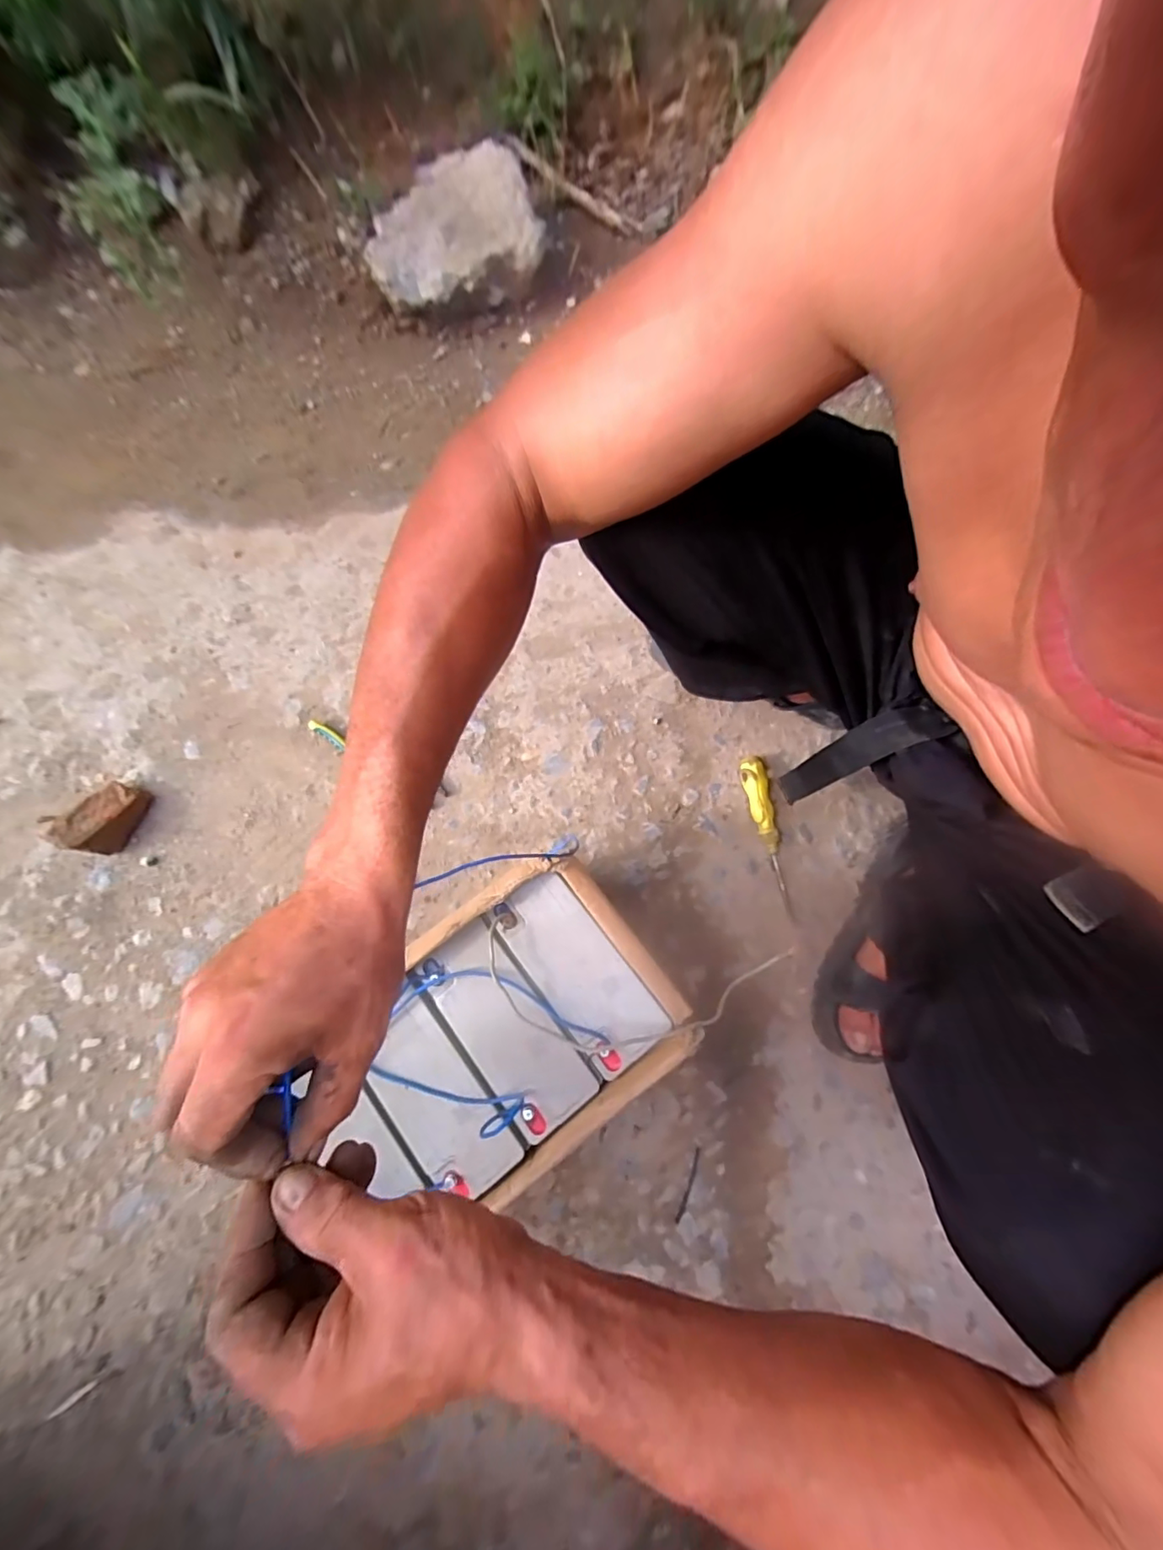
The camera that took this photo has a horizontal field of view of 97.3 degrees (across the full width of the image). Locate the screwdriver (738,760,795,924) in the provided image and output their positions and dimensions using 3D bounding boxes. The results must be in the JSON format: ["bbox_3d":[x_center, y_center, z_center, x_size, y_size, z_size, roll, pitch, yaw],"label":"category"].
[{"bbox_3d":[0.231,0.075,0.632,0.029,0.028,0.197,-12,79,-3],"label":"screwdriver"}]

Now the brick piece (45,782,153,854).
[{"bbox_3d":[-0.582,0.050,0.622,0.064,0.053,0.084,18,79,3],"label":"brick piece"}]

